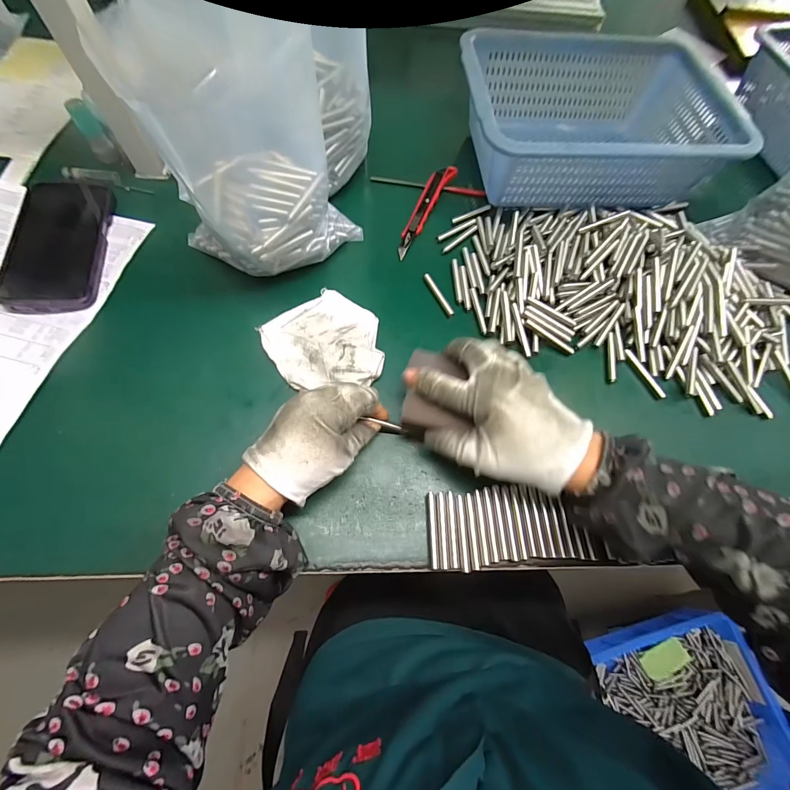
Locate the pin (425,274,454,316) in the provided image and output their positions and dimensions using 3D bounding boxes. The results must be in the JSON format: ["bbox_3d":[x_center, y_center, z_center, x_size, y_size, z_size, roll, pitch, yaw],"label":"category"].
[{"bbox_3d":[0.047,-0.108,0.390,0.006,0.006,0.057,-23,71,-12],"label":"pin"}]

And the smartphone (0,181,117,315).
[{"bbox_3d":[-0.348,-0.159,0.373,0.078,0.018,0.166,-7,68,-6],"label":"smartphone"}]

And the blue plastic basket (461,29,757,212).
[{"bbox_3d":[0.238,-0.346,0.464,0.312,0.099,0.232,-2,68,-4],"label":"blue plastic basket"}]

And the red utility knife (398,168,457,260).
[{"bbox_3d":[0.035,-0.224,0.438,0.024,0.011,0.153,24,69,7],"label":"red utility knife"}]

